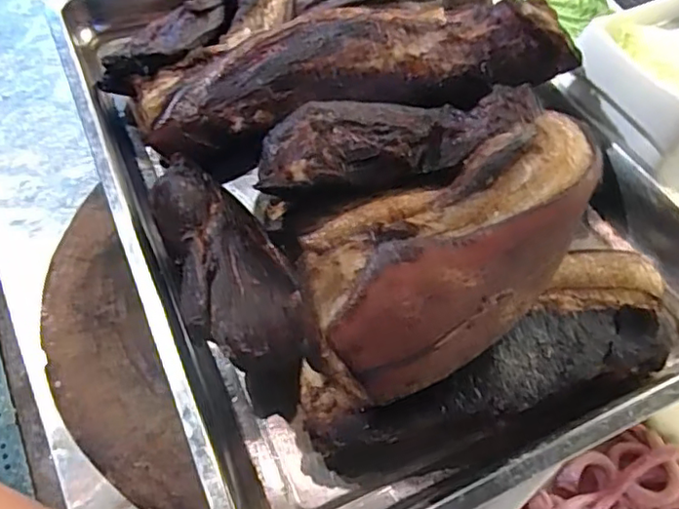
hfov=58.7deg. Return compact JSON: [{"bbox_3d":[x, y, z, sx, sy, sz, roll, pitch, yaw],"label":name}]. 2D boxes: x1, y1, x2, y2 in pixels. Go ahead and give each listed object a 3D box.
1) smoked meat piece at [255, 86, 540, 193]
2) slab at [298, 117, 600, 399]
[{"bbox_3d":[0.041,-0.086,0.427,0.200,0.032,0.057,-14,59,-13],"label":"smoked meat piece"},{"bbox_3d":[0.072,-0.002,0.359,0.194,0.072,0.106,-23,62,-18],"label":"slab"}]

